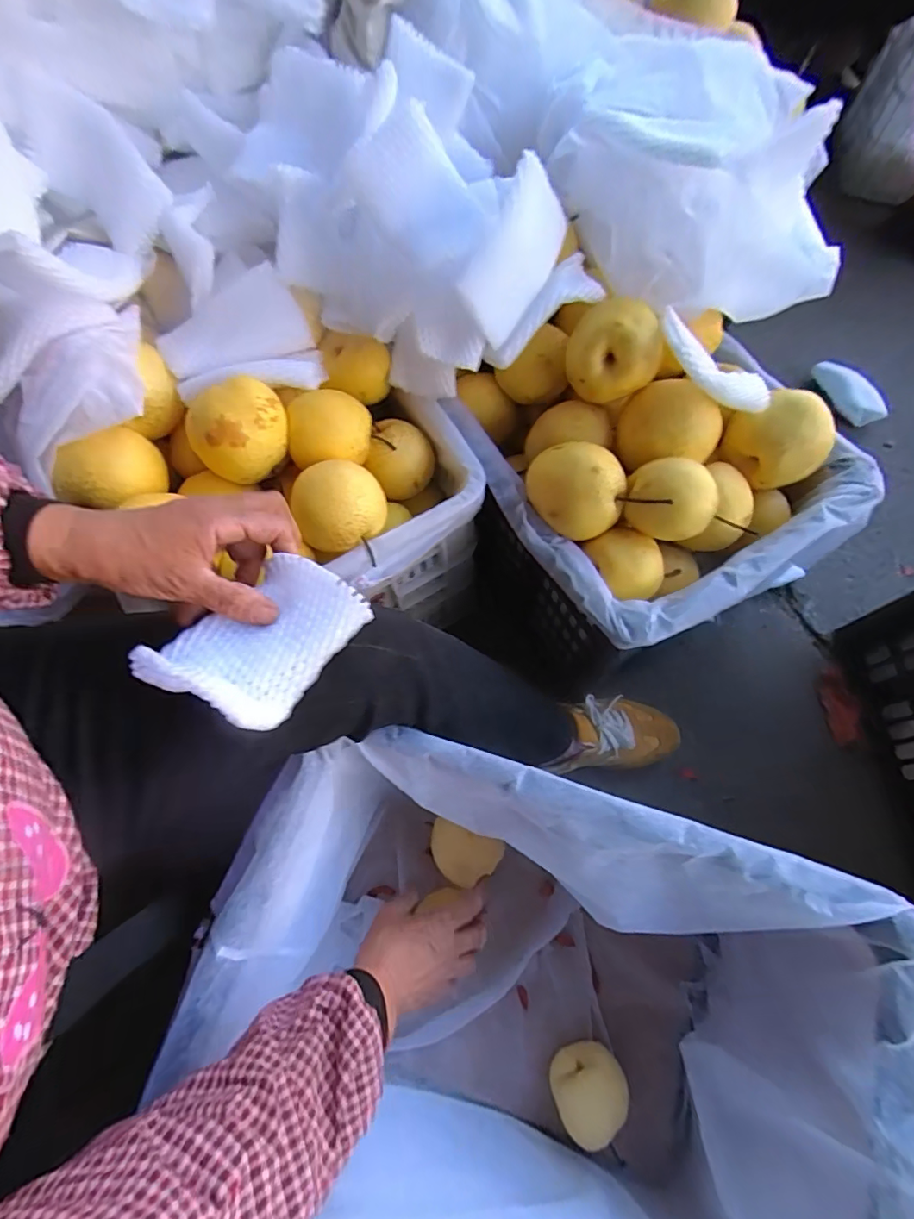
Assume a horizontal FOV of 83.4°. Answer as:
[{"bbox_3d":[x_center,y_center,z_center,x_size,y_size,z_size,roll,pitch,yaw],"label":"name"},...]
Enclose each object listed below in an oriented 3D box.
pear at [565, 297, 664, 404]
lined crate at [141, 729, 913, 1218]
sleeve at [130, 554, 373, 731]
[{"bbox_3d":[0.148,-0.249,0.495,0.087,0.073,0.069,6,68,3],"label":"pear"},{"bbox_3d":[0.057,0.345,0.469,0.487,0.293,0.352,20,70,9],"label":"lined crate"},{"bbox_3d":[-0.119,0.014,0.303,0.086,0.040,0.109,32,72,13],"label":"sleeve"}]

